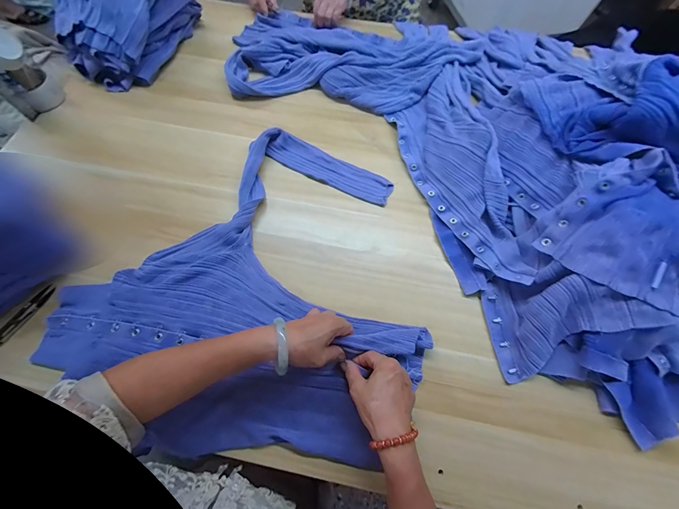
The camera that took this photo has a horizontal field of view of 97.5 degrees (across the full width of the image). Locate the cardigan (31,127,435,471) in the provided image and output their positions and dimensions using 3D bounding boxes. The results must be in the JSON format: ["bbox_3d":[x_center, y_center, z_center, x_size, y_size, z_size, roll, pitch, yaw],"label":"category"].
[{"bbox_3d":[-0.097,0.054,0.480,0.483,0.034,0.542,32,71,14],"label":"cardigan"}]

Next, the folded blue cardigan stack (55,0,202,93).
[{"bbox_3d":[-0.495,-0.539,0.663,0.200,0.186,0.286,19,68,7],"label":"folded blue cardigan stack"}]

